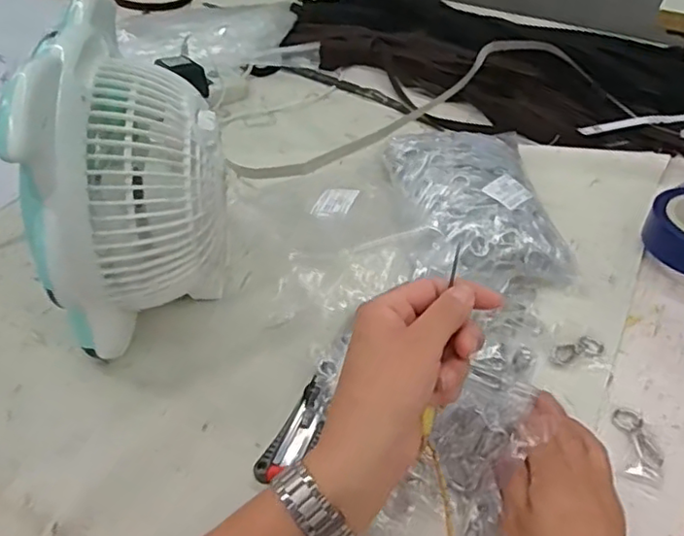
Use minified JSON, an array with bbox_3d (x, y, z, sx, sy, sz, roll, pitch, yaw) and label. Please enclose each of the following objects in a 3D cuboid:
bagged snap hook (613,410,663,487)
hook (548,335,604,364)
[{"bbox_3d":[0.239,0.141,0.496,0.031,0.008,0.070,11,43,9],"label":"bagged snap hook"},{"bbox_3d":[0.217,0.075,0.570,0.059,0.007,0.021,-14,45,-17],"label":"hook"}]

